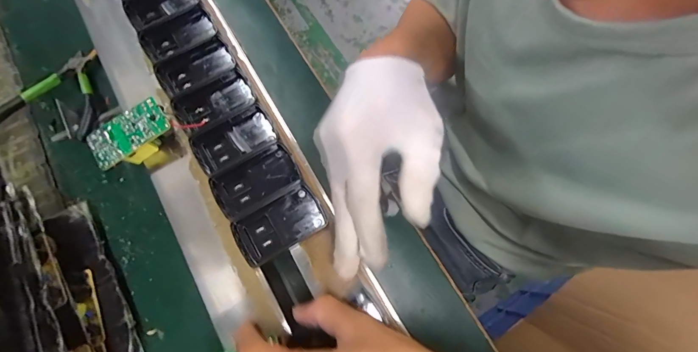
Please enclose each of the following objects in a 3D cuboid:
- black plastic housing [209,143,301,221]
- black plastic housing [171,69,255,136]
[{"bbox_3d":[-0.079,0.003,0.267,0.069,0.011,0.042,-35,76,-10],"label":"black plastic housing"},{"bbox_3d":[-0.123,-0.067,0.290,0.066,0.014,0.043,-35,76,-10],"label":"black plastic housing"}]

